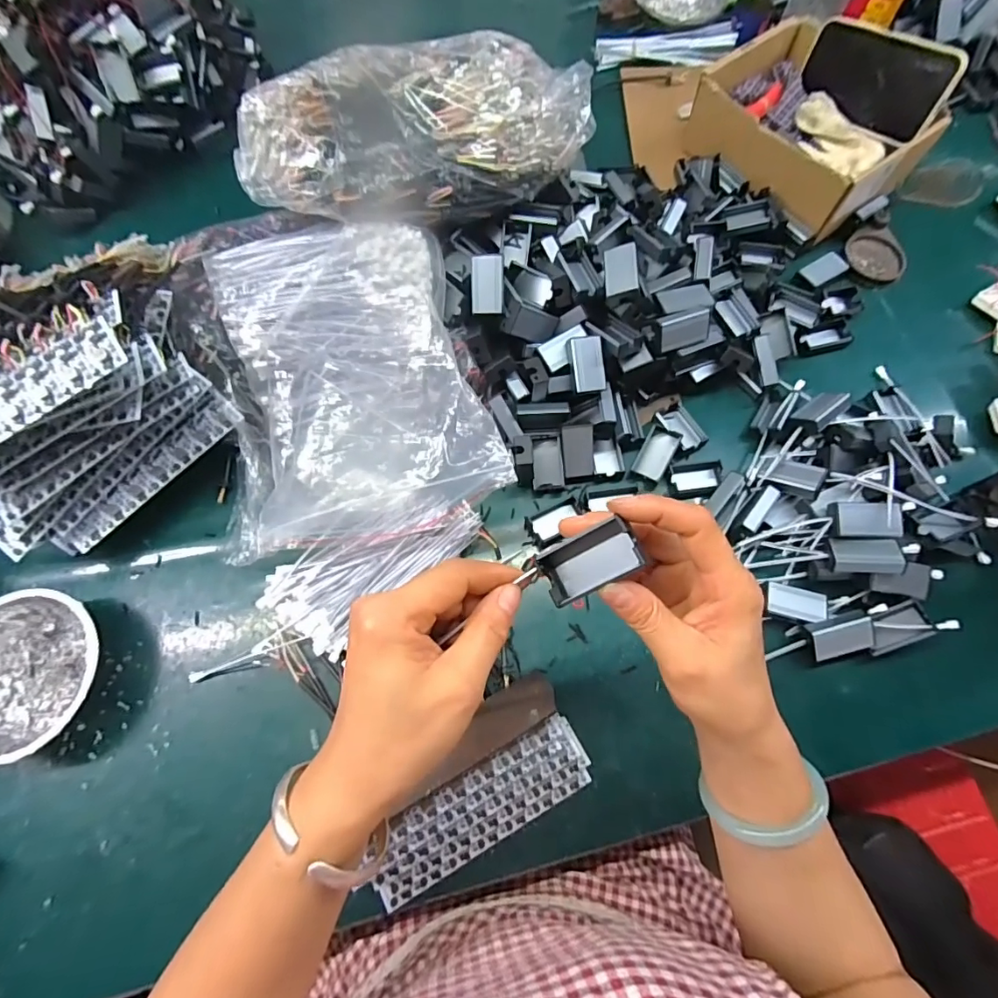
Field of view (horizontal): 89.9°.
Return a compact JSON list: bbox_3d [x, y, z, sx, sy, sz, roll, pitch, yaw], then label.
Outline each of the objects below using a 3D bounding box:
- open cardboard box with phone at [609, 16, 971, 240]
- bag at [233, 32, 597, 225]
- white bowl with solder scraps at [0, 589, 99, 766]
[{"bbox_3d":[0.308,-0.468,0.588,0.196,0.137,0.346,-35,74,-12],"label":"open cardboard box with phone"},{"bbox_3d":[-0.076,-0.353,0.474,0.331,0.082,0.175,-19,71,-7],"label":"bag"},{"bbox_3d":[-0.388,0.143,0.414,0.125,0.040,0.129,0,70,0],"label":"white bowl with solder scraps"}]

